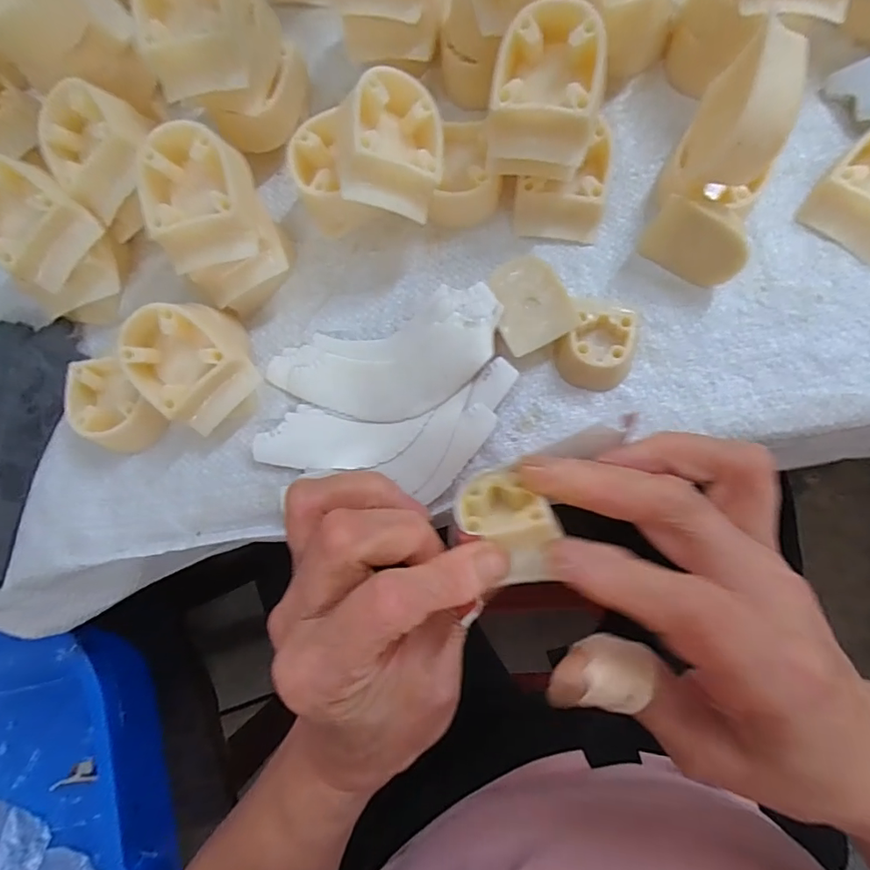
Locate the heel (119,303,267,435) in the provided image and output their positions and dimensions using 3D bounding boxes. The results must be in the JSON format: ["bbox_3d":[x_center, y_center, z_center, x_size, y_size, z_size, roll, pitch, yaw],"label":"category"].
[{"bbox_3d":[-0.121,-0.034,0.256,0.050,0.045,0.055,-1,84,6],"label":"heel"}]

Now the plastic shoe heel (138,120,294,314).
[{"bbox_3d":[-0.109,-0.108,0.258,0.053,0.063,0.063,-27,81,3],"label":"plastic shoe heel"}]

